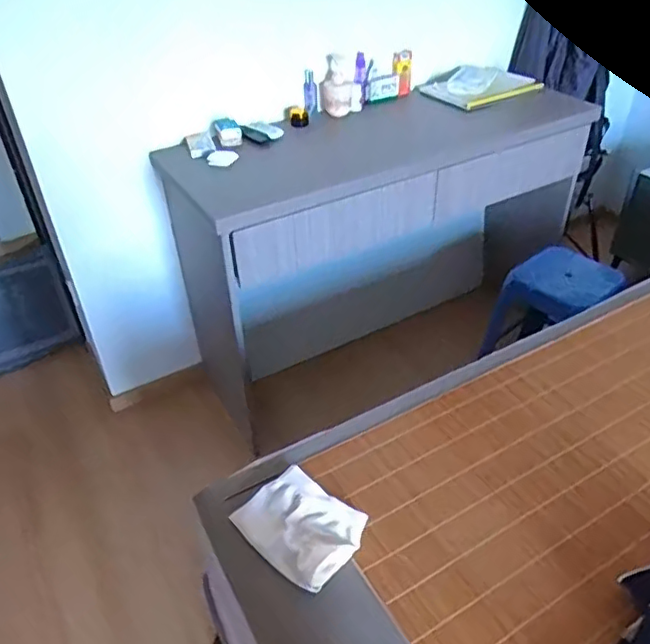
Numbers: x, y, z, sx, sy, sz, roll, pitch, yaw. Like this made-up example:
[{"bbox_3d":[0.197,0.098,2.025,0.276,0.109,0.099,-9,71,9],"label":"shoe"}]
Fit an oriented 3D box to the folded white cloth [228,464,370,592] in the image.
[{"bbox_3d":[-0.036,0.310,0.911,0.176,0.040,0.153,27,46,32],"label":"folded white cloth"}]

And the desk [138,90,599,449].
[{"bbox_3d":[0.152,-0.240,1.884,1.119,0.770,0.520,-21,43,-22],"label":"desk"}]

